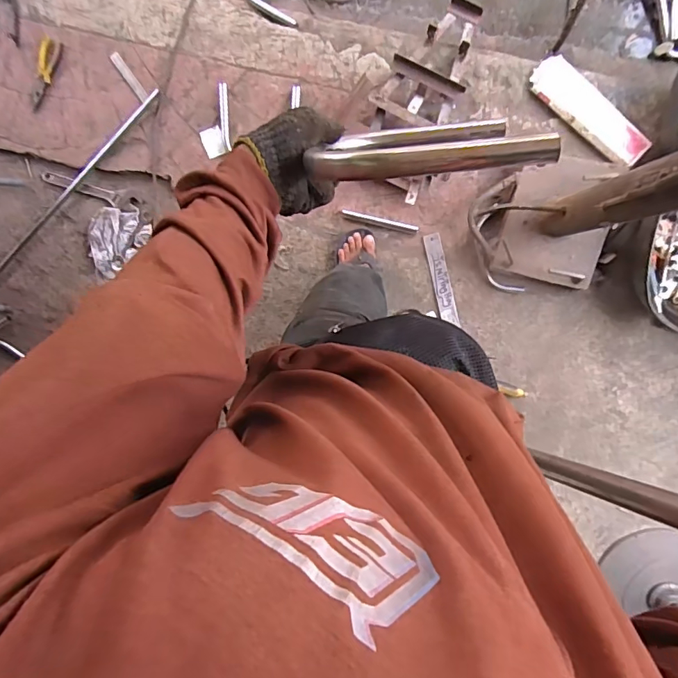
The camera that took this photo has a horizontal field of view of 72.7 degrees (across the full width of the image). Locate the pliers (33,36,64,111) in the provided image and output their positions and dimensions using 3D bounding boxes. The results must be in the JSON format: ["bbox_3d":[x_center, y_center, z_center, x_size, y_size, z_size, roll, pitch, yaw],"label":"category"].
[{"bbox_3d":[-0.806,-0.716,1.246,0.063,0.014,0.189,27,98,1],"label":"pliers"}]

